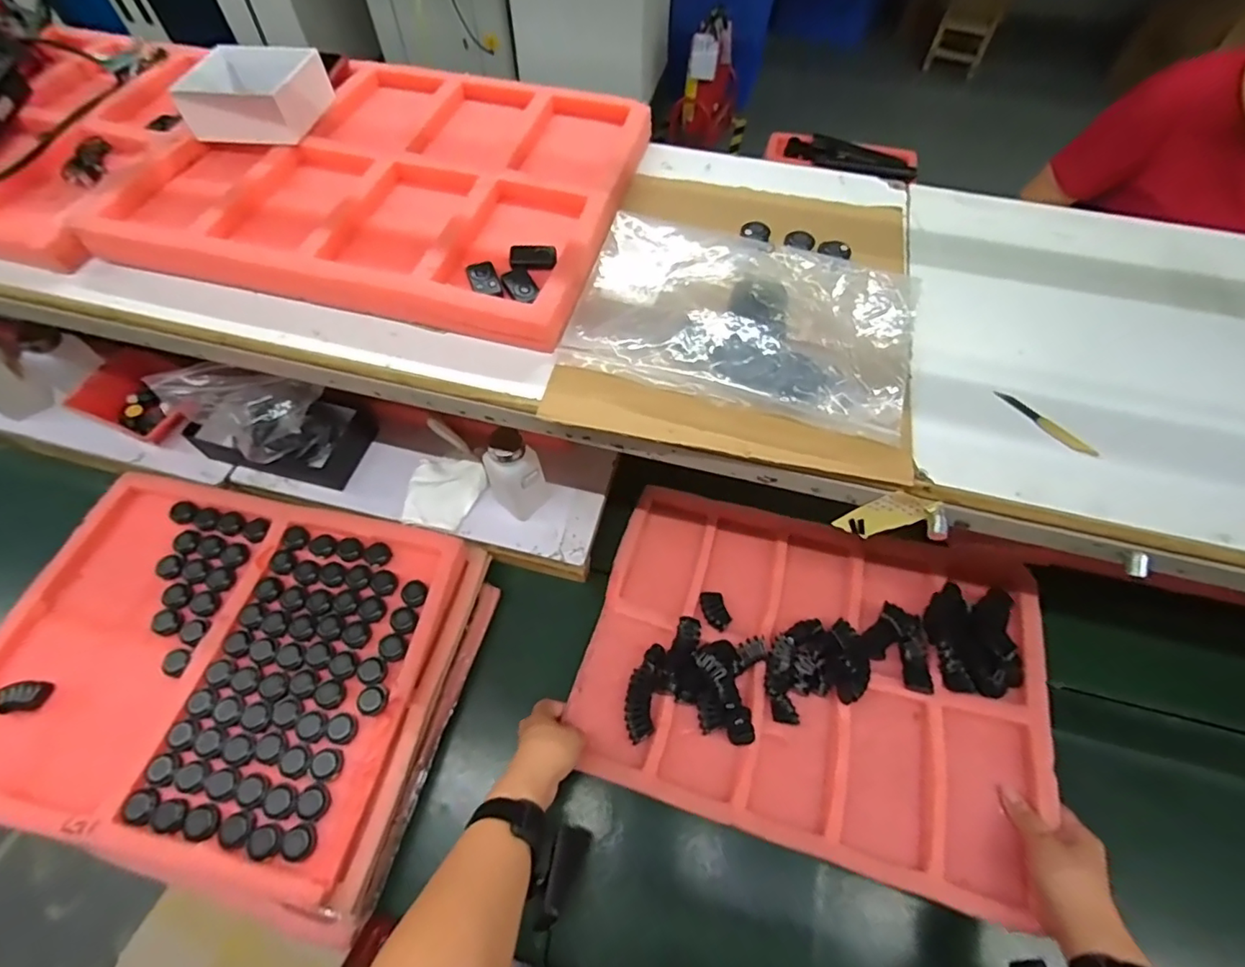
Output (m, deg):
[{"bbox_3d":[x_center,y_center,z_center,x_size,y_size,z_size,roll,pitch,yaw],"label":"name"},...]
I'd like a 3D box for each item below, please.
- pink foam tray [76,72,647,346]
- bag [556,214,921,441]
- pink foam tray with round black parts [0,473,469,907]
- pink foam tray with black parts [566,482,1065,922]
[{"bbox_3d":[-0.230,-0.318,0.574,0.457,0.035,0.372,13,60,8],"label":"pink foam tray"},{"bbox_3d":[0.107,-0.150,0.484,0.286,0.034,0.192,17,60,10],"label":"bag"},{"bbox_3d":[-0.451,0.187,0.615,0.463,0.043,0.377,11,59,7],"label":"pink foam tray with round black parts"},{"bbox_3d":[0.207,0.199,0.643,0.478,0.074,0.376,15,60,9],"label":"pink foam tray with black parts"}]

